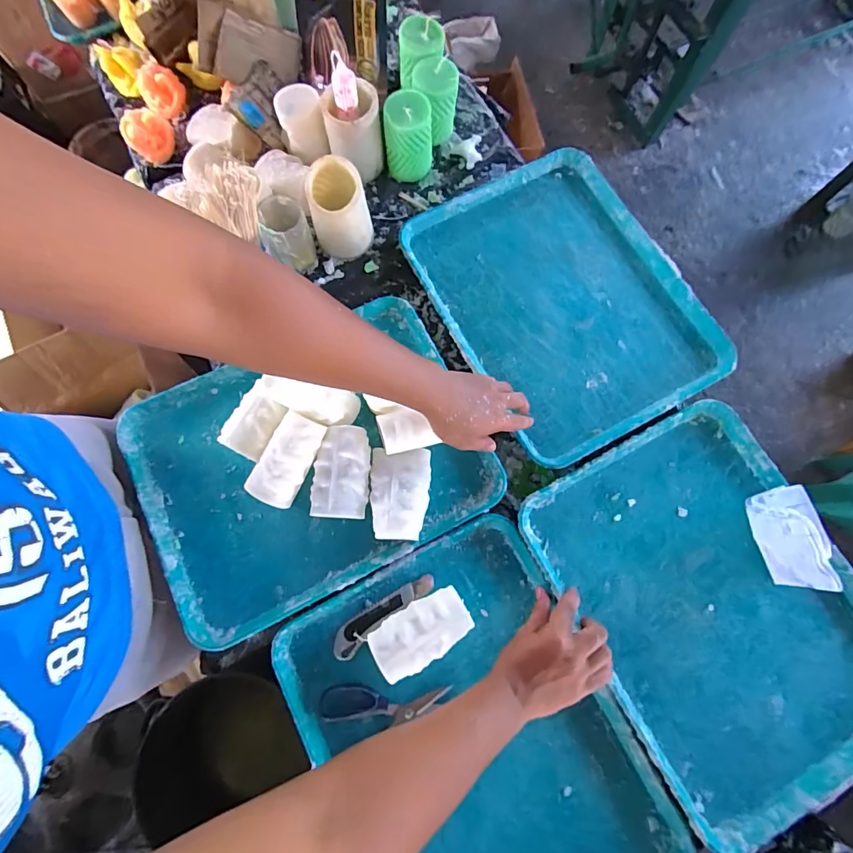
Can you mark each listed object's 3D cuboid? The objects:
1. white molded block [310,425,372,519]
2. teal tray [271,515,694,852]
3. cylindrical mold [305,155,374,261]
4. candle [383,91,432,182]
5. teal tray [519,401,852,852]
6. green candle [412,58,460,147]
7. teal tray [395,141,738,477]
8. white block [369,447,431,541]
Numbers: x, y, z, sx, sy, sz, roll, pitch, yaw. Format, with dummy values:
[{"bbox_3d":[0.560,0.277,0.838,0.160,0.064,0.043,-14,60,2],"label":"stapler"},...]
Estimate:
[{"bbox_3d":[-0.110,0.061,0.587,0.068,0.045,0.116,3,76,1],"label":"white molded block"},{"bbox_3d":[0.054,0.377,0.525,0.335,0.034,0.432,-26,77,-6],"label":"teal tray"},{"bbox_3d":[-0.125,-0.307,0.645,0.082,0.110,0.091,-7,76,-1],"label":"cylindrical mold"},{"bbox_3d":[-0.027,-0.442,0.679,0.071,0.099,0.068,4,76,2],"label":"candle"},{"bbox_3d":[0.363,0.219,0.560,0.333,0.029,0.435,-27,77,-6],"label":"teal tray"},{"bbox_3d":[0.012,-0.503,0.695,0.072,0.099,0.071,-1,76,0],"label":"green candle"},{"bbox_3d":[0.202,-0.197,0.669,0.335,0.026,0.438,-29,77,-7],"label":"teal tray"},{"bbox_3d":[-0.036,0.087,0.577,0.076,0.052,0.116,3,76,1],"label":"white block"}]

